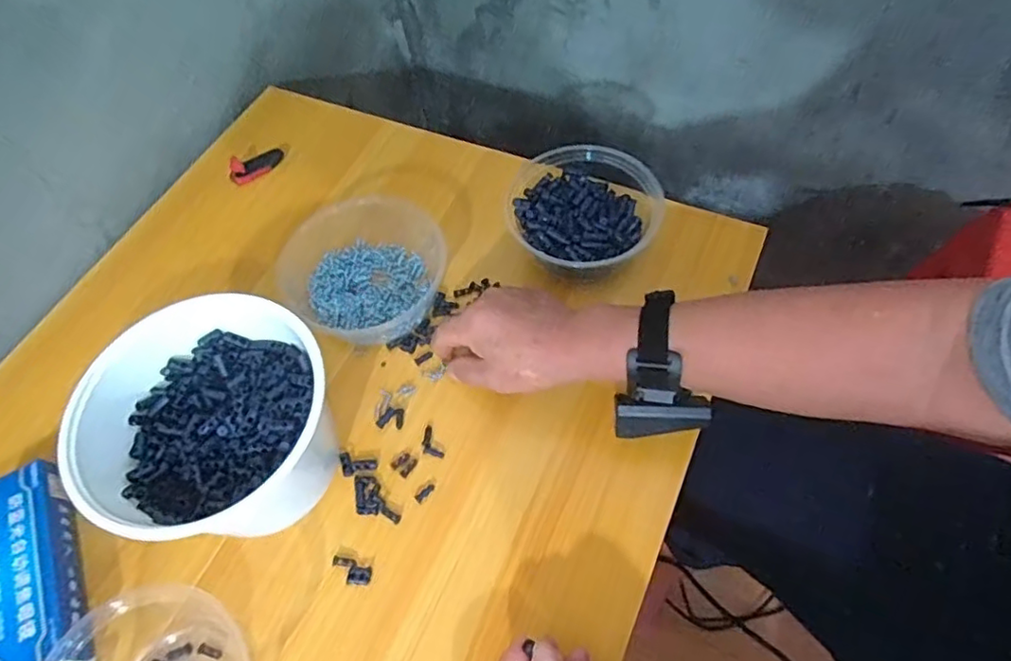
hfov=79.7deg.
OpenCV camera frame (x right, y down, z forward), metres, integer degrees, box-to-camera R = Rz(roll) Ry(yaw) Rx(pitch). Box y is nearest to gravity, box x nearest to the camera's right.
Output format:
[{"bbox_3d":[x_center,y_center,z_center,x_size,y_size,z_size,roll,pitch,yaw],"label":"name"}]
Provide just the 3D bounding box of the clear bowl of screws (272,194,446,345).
[{"bbox_3d":[-0.129,-0.059,0.541,0.139,0.055,0.126,22,62,15],"label":"clear bowl of screws"}]

